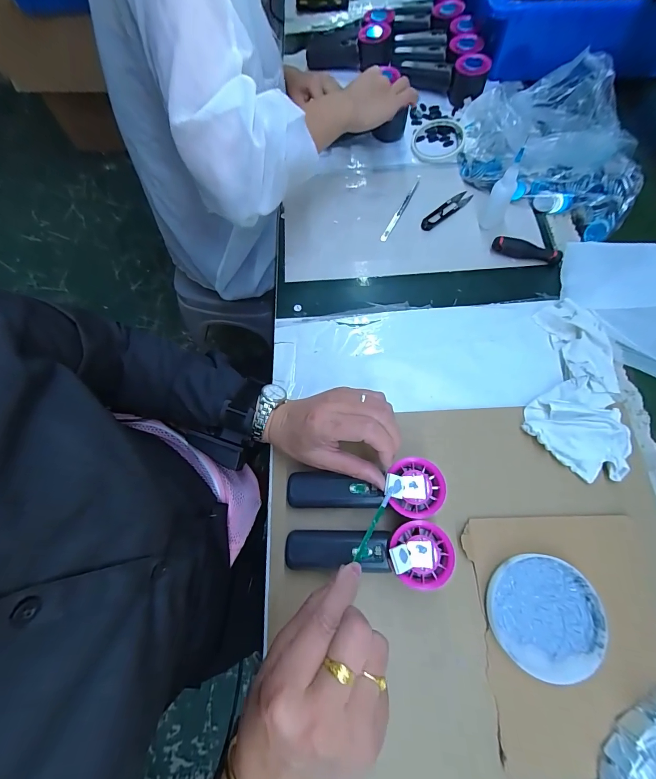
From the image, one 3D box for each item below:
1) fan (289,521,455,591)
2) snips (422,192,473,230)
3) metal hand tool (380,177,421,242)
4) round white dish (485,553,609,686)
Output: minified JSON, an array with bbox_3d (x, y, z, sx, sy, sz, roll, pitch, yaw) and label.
[{"bbox_3d":[0.036,0.152,0.330,0.151,0.058,0.052,4,69,4],"label":"fan"},{"bbox_3d":[0.183,-0.275,0.527,0.098,0.010,0.022,-41,72,-13],"label":"snips"},{"bbox_3d":[0.115,-0.282,0.530,0.010,0.008,0.134,28,72,12],"label":"metal hand tool"},{"bbox_3d":[0.204,0.211,0.323,0.098,0.013,0.097,6,69,5],"label":"round white dish"}]

